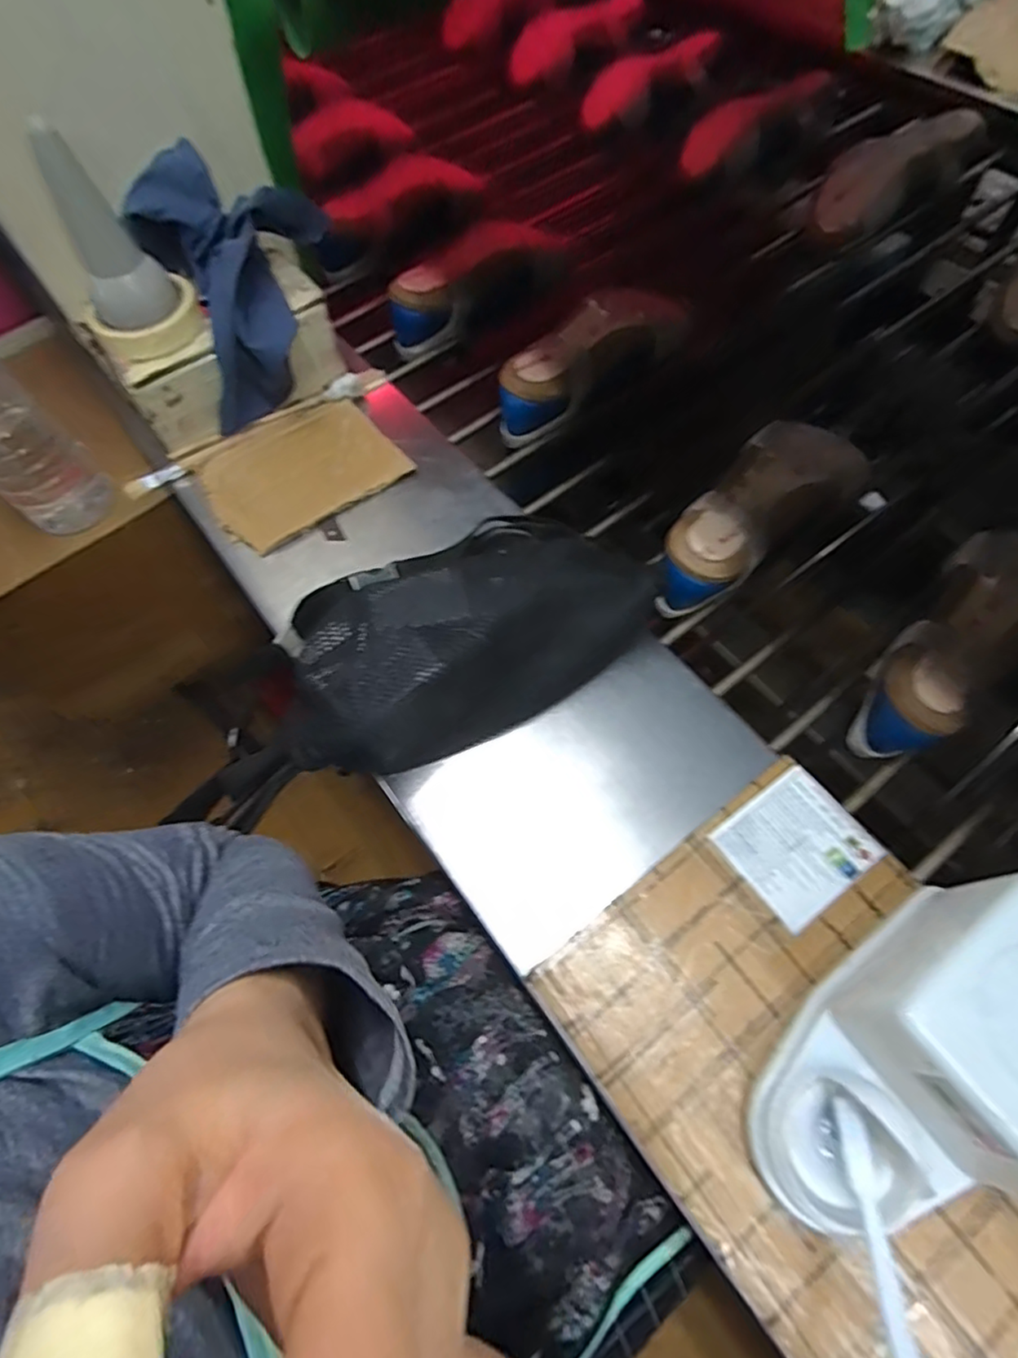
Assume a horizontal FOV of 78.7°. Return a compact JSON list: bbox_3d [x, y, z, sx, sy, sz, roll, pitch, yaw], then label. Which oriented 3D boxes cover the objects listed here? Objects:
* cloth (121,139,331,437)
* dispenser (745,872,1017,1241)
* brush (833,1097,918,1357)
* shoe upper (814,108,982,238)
[{"bbox_3d":[-0.231,-0.348,0.565,0.156,0.162,0.152,-17,64,-7],"label":"cloth"},{"bbox_3d":[0.211,0.192,0.306,0.181,0.106,0.099,-33,67,-15],"label":"dispenser"},{"bbox_3d":[0.171,0.285,0.267,0.017,0.020,0.169,2,46,2],"label":"brush"},{"bbox_3d":[0.483,-0.639,0.784,0.275,0.069,0.094,-36,68,-16],"label":"shoe upper"}]

